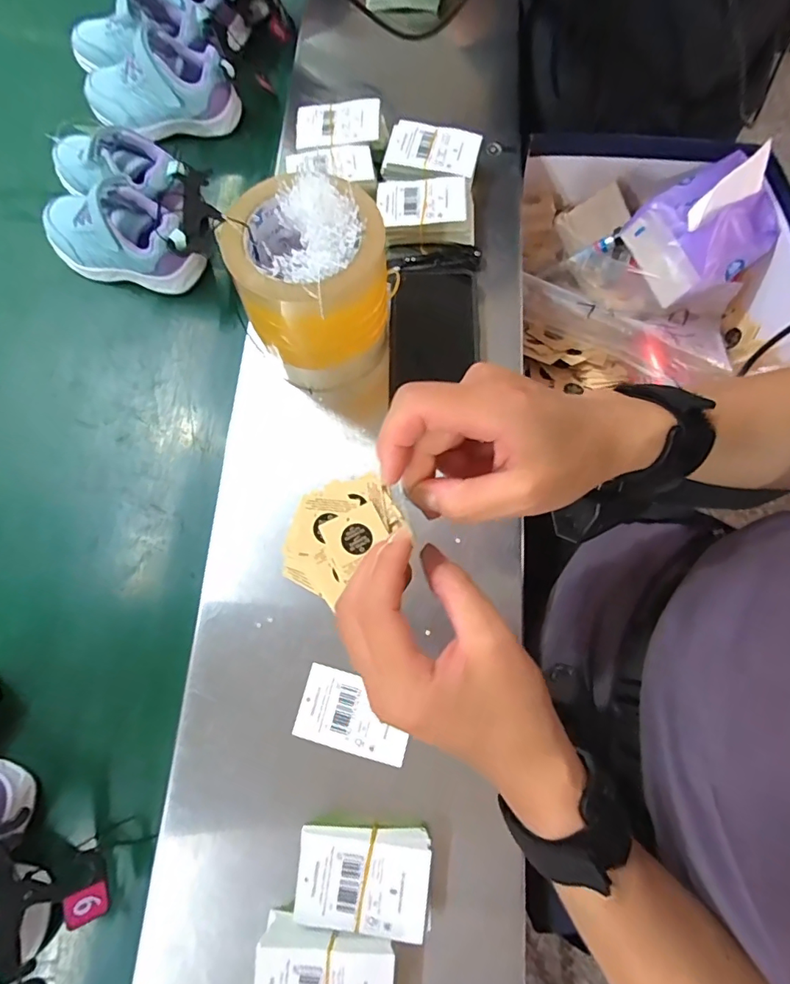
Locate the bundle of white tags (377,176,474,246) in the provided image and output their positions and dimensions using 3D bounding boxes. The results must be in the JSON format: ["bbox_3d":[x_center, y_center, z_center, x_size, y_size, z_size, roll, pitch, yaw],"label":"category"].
[{"bbox_3d":[0.028,-0.256,0.448,0.084,0.027,0.055,2,73,0],"label":"bundle of white tags"}]

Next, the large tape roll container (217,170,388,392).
[{"bbox_3d":[-0.060,-0.152,0.367,0.101,0.125,0.107,0,73,0],"label":"large tape roll container"}]

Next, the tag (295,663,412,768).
[{"bbox_3d":[-0.028,0.155,0.345,0.079,0.007,0.050,16,73,4],"label":"tag"}]

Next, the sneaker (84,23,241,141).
[{"bbox_3d":[-0.243,-0.418,0.509,0.149,0.068,0.065,-11,73,-4],"label":"sneaker"}]

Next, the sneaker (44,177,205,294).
[{"bbox_3d":[-0.250,-0.238,0.459,0.166,0.064,0.066,13,73,4],"label":"sneaker"}]

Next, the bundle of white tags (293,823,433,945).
[{"bbox_3d":[-0.019,0.240,0.311,0.081,0.028,0.054,4,73,1],"label":"bundle of white tags"}]

